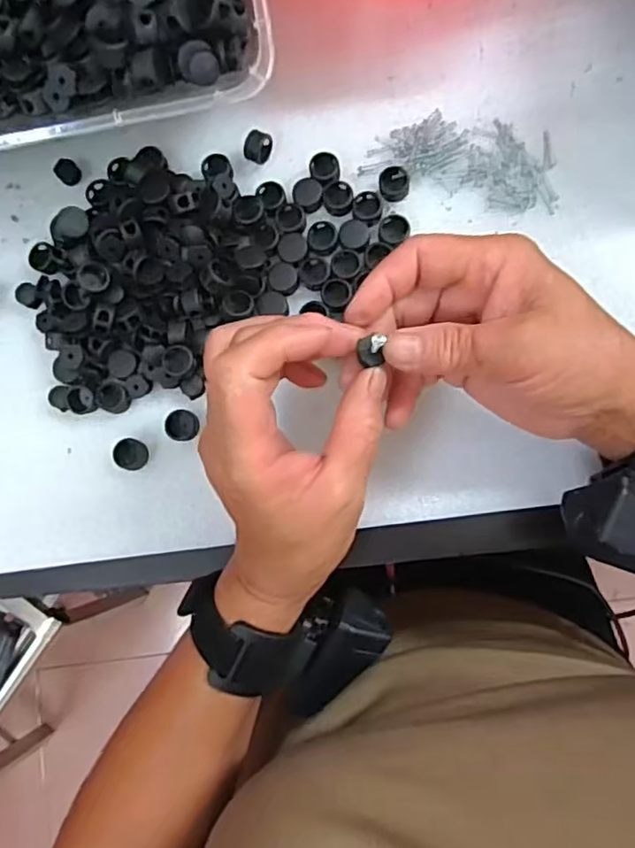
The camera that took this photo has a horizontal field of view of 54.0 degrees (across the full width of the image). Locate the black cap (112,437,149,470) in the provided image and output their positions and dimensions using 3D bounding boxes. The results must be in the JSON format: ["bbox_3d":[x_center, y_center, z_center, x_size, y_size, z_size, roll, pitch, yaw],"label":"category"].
[{"bbox_3d":[-0.102,0.016,0.342,0.017,0.008,0.017,0,84,4],"label":"black cap"}]

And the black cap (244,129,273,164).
[{"bbox_3d":[-0.033,-0.158,0.354,0.012,0.014,0.020,14,85,6],"label":"black cap"}]

